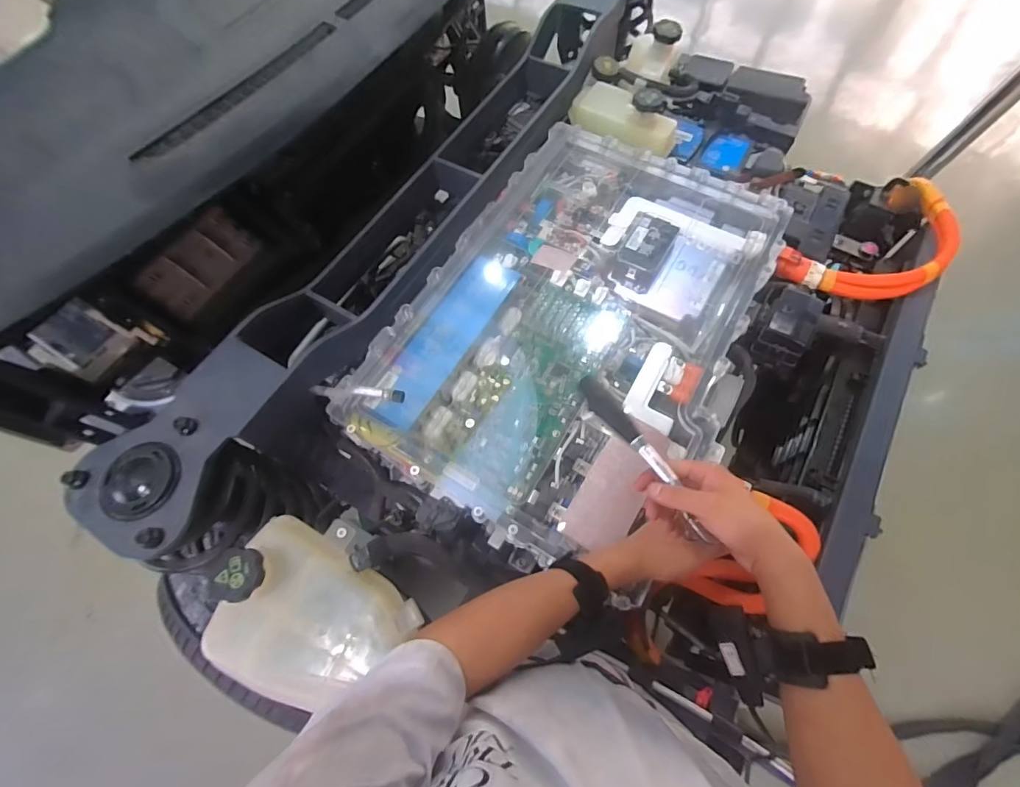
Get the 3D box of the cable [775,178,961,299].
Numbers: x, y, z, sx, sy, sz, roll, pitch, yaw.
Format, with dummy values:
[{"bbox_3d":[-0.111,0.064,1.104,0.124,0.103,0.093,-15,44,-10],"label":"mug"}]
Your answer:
[{"bbox_3d":[0.607,-0.232,0.747,0.297,0.062,0.162,-26,67,-9],"label":"cable"}]

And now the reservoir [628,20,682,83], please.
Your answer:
[{"bbox_3d":[0.267,-0.630,0.836,0.091,0.060,0.097,8,66,6],"label":"reservoir"}]

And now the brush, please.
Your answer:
[{"bbox_3d":[0.127,0.055,0.435,0.026,0.013,0.186,-31,68,-11],"label":"brush"}]

